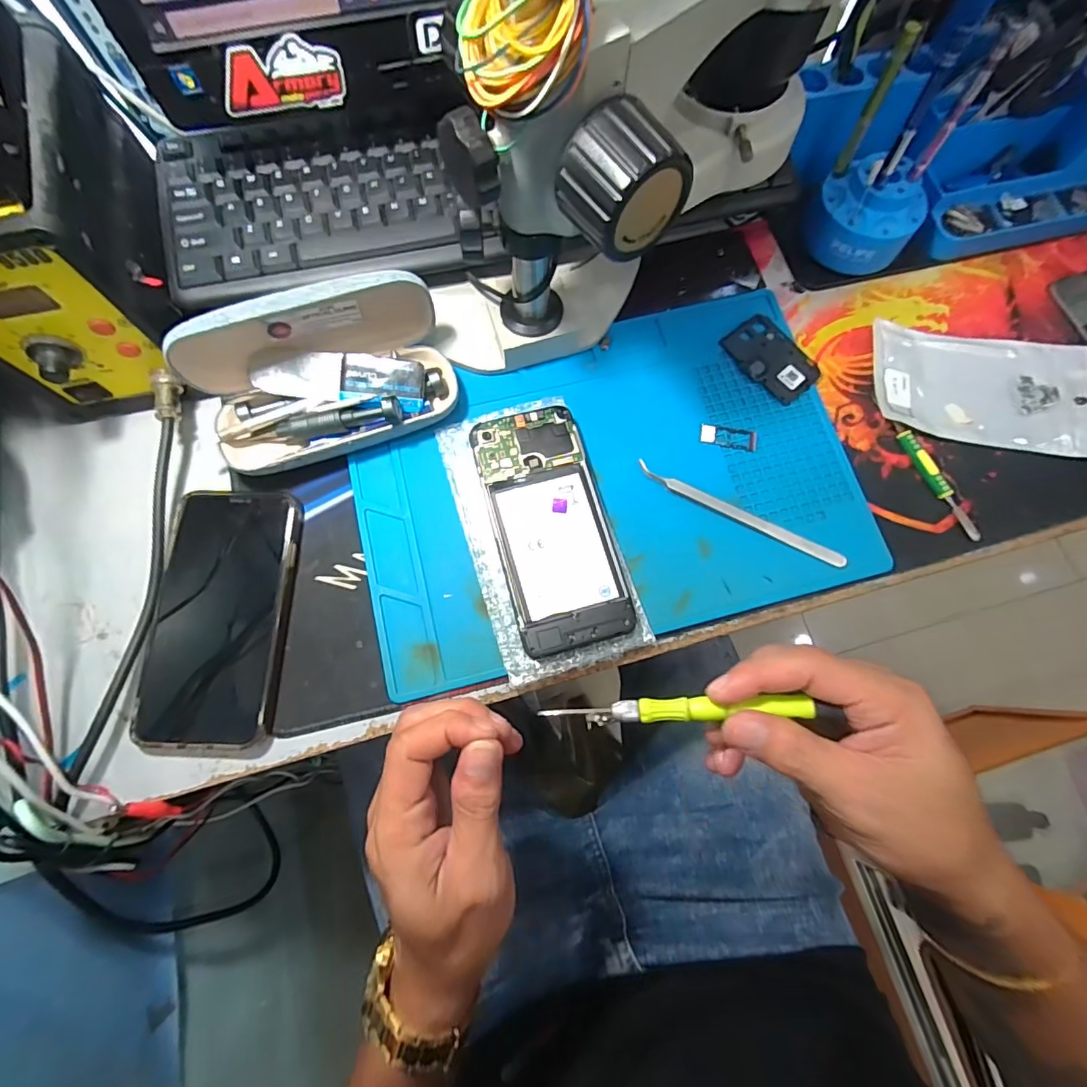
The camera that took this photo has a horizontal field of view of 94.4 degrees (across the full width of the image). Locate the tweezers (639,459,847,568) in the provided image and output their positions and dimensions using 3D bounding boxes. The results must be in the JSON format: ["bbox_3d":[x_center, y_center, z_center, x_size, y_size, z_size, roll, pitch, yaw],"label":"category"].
[{"bbox_3d":[0.133,-0.019,0.343,0.148,0.006,0.010,26,77,6],"label":"tweezers"}]

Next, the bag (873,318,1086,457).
[{"bbox_3d":[0.320,-0.115,0.369,0.155,0.012,0.084,12,76,3],"label":"bag"}]

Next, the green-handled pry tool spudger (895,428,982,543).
[{"bbox_3d":[0.277,-0.042,0.353,0.012,0.008,0.087,-24,77,-7],"label":"green-handled pry tool spudger"}]

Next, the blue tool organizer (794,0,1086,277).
[{"bbox_3d":[0.314,-0.305,0.346,0.238,0.152,0.130,-13,76,-4],"label":"blue tool organizer"}]

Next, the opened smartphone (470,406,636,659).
[{"bbox_3d":[0.004,-0.012,0.332,0.071,0.016,0.160,-15,76,-4],"label":"opened smartphone"}]

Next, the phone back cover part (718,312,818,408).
[{"bbox_3d":[0.172,-0.140,0.378,0.048,0.005,0.069,-37,79,-9],"label":"phone back cover part"}]

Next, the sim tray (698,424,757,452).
[{"bbox_3d":[0.132,-0.076,0.359,0.041,0.004,0.015,10,76,2],"label":"sim tray"}]

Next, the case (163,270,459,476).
[{"bbox_3d":[-0.140,-0.108,0.323,0.155,0.079,0.081,-19,76,-5],"label":"case"}]

